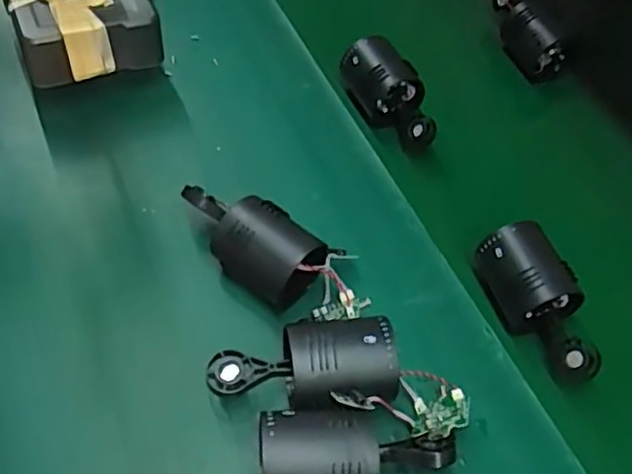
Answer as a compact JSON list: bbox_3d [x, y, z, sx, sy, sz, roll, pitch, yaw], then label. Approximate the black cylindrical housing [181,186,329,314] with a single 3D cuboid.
[{"bbox_3d":[-0.050,0.001,0.479,0.054,0.062,0.114,-37,64,-28],"label":"black cylindrical housing"}]

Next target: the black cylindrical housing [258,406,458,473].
[{"bbox_3d":[0.023,0.131,0.387,0.112,0.057,0.051,-4,54,-9],"label":"black cylindrical housing"}]

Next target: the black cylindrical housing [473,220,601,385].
[{"bbox_3d":[0.160,0.049,0.477,0.052,0.050,0.115,-20,74,-20],"label":"black cylindrical housing"}]

